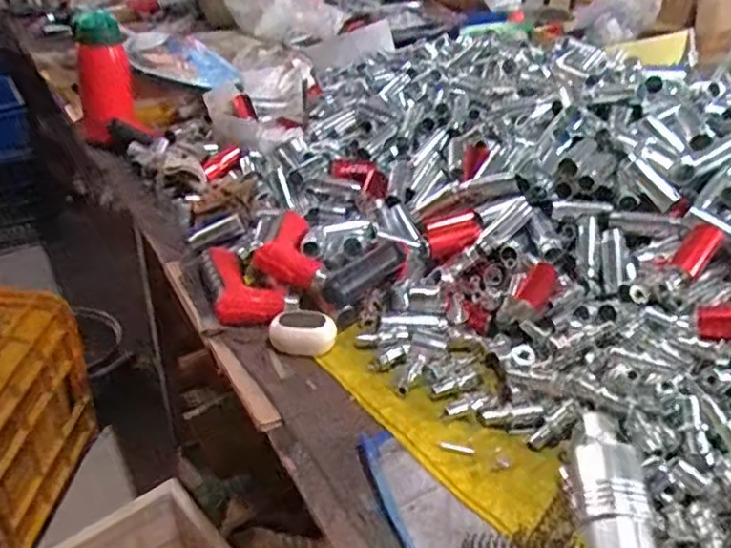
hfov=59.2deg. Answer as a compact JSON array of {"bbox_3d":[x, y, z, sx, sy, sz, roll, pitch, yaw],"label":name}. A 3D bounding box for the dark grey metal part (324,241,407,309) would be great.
[{"bbox_3d":[0.000,-0.002,0.669,0.100,0.029,0.022,-26,41,-34],"label":"dark grey metal part"}]

